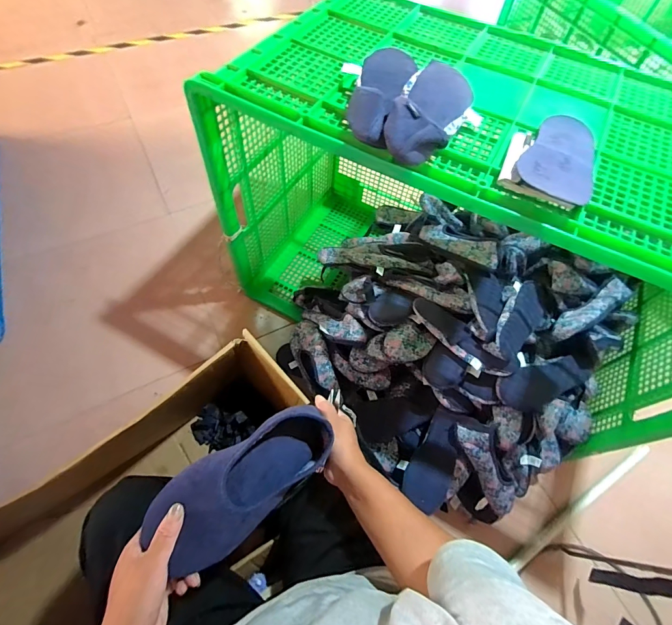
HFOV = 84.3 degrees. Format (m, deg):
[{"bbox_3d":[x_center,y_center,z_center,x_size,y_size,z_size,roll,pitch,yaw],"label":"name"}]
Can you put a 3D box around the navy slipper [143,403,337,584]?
[{"bbox_3d":[-0.104,0.202,0.463,0.231,0.065,0.098,-27,64,-40],"label":"navy slipper"}]

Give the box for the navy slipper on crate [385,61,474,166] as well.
[{"bbox_3d":[0.144,-0.310,0.566,0.098,0.051,0.252,24,62,10],"label":"navy slipper on crate"}]

